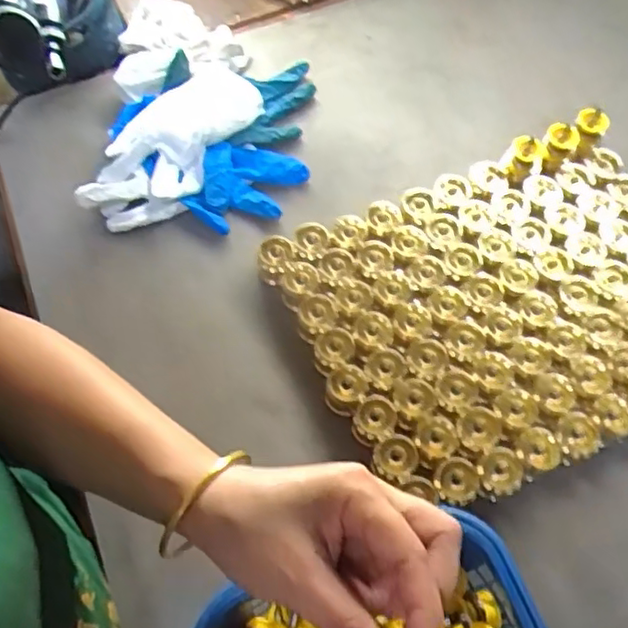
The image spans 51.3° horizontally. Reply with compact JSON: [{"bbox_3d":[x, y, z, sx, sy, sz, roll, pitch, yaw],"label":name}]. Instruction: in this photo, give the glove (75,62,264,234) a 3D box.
[{"bbox_3d":[-0.124,-0.154,0.598,0.084,0.043,0.193,29,69,13],"label":"glove"}]

